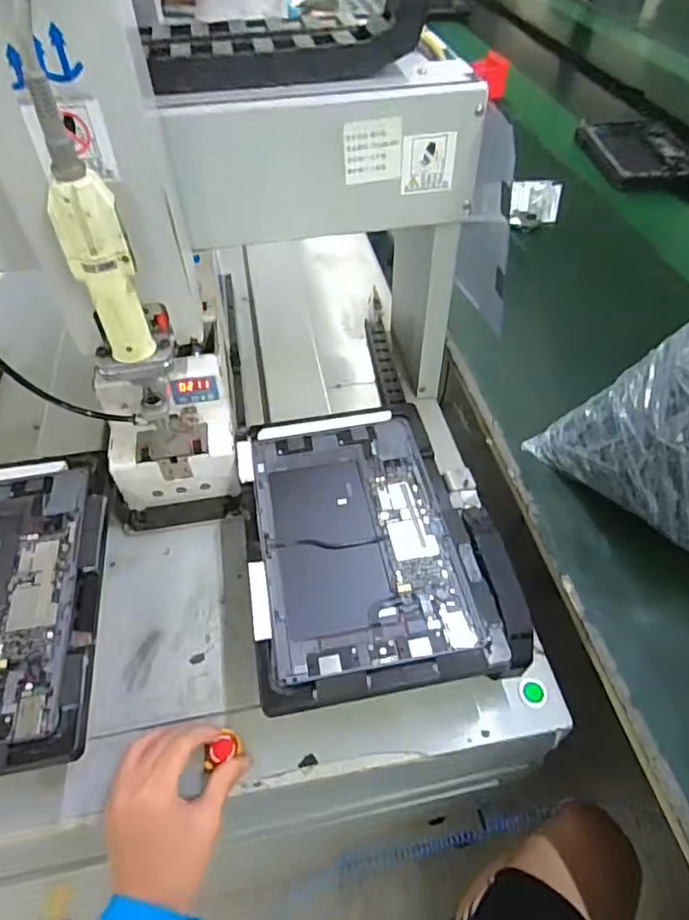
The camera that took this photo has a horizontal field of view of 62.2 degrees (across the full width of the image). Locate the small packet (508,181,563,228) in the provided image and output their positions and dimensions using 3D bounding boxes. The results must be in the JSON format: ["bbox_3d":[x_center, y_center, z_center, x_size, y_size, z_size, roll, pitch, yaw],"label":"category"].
[{"bbox_3d":[0.320,-0.428,0.953,0.084,0.015,0.145,10,51,8],"label":"small packet"}]

